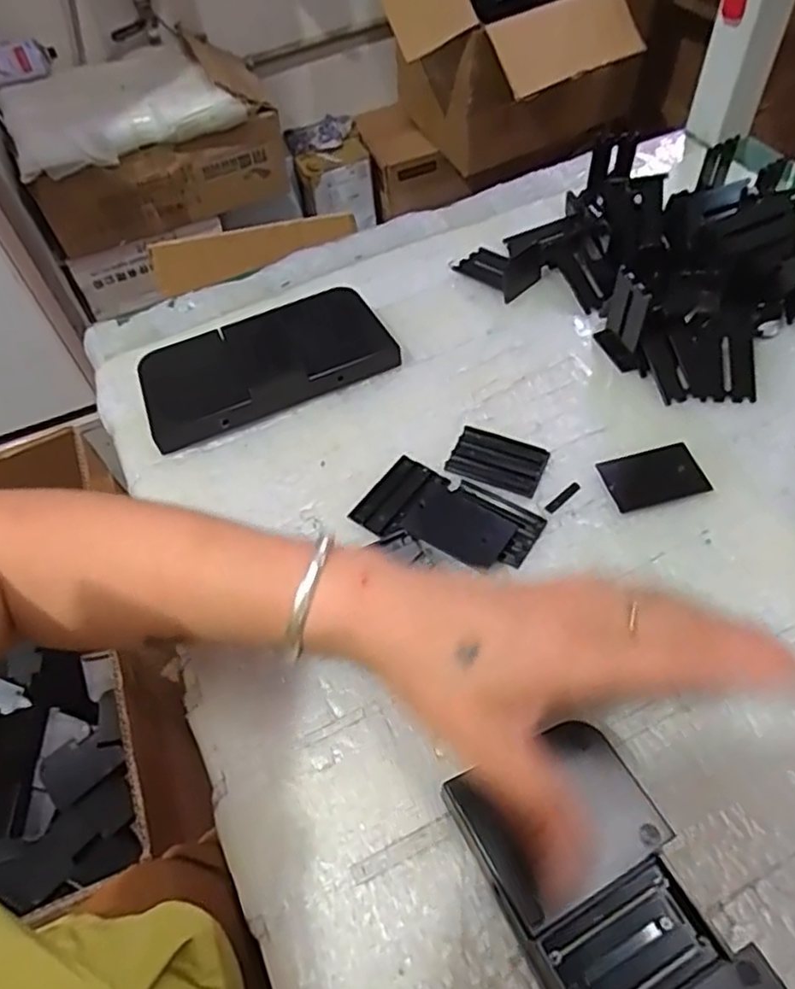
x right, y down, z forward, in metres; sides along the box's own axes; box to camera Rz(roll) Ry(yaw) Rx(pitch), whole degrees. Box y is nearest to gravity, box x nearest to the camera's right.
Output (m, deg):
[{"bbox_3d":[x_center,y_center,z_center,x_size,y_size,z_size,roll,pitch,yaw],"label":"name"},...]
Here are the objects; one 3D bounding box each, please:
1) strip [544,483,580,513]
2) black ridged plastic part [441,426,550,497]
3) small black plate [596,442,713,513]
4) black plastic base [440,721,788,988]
[{"bbox_3d":[0.096,0.001,0.393,0.026,0.004,0.006,-35,60,-18],"label":"strip"},{"bbox_3d":[0.060,-0.020,0.407,0.054,0.006,0.035,20,59,17],"label":"black ridged plastic part"},{"bbox_3d":[0.149,-0.010,0.392,0.055,0.006,0.035,-15,56,-5],"label":"small black plate"},{"bbox_3d":[0.091,0.174,0.259,0.073,0.025,0.160,-26,57,-13],"label":"black plastic base"}]

